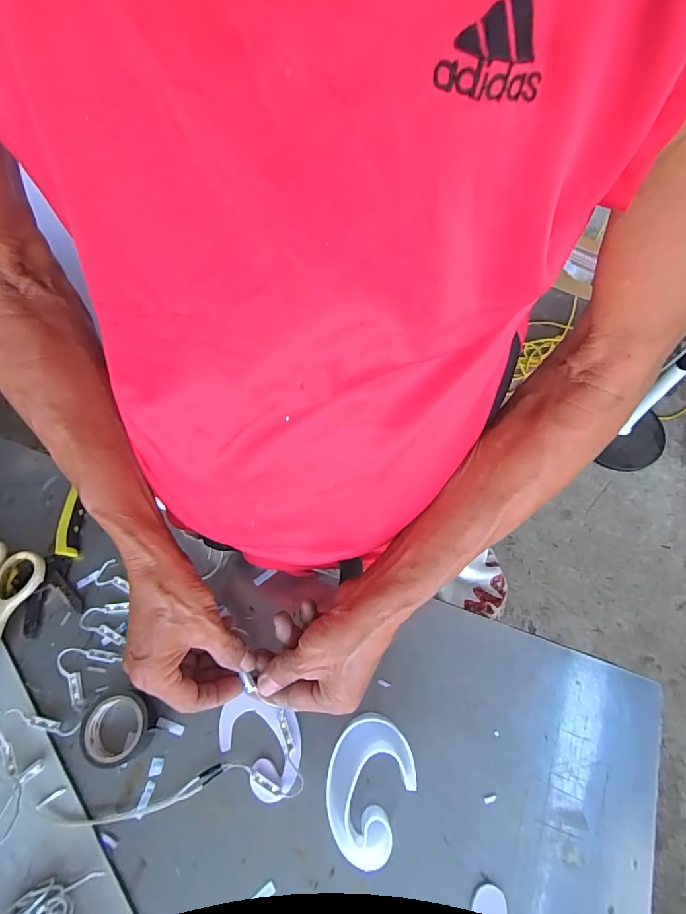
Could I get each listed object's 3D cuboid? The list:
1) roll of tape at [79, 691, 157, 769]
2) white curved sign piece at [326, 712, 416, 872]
[{"bbox_3d":[-0.192,0.233,0.376,0.056,0.021,0.051,-1,62,1],"label":"roll of tape"},{"bbox_3d":[0.019,0.255,0.347,0.062,0.040,0.088,27,66,15],"label":"white curved sign piece"}]

